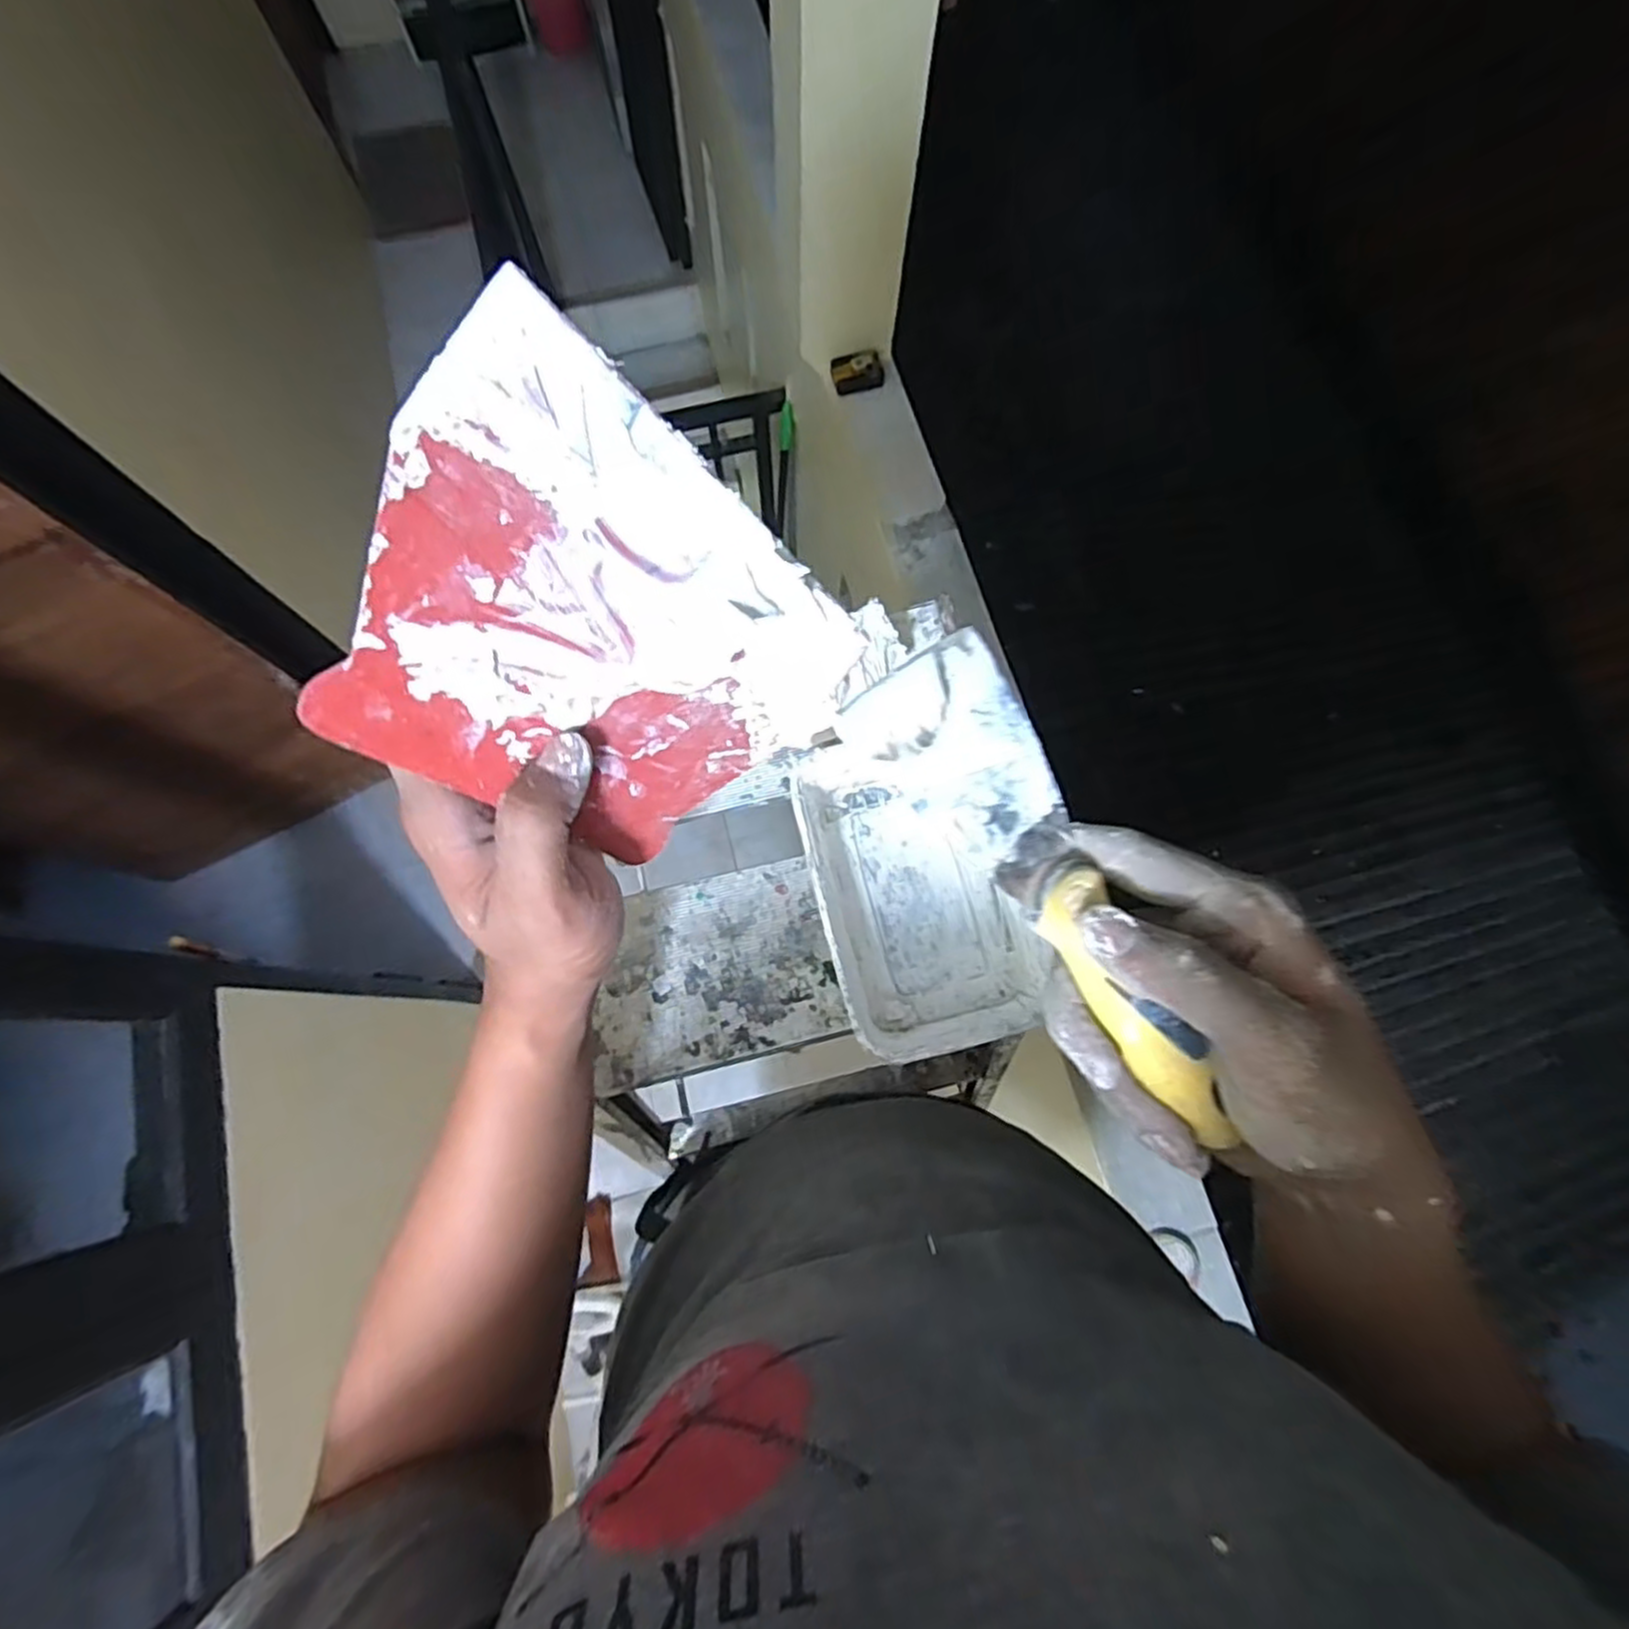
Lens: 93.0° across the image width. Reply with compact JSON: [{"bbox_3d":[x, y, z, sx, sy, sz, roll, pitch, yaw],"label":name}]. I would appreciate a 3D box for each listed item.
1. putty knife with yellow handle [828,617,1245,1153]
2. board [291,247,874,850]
[{"bbox_3d":[0.078,0.028,0.257,0.062,0.018,0.179,-31,88,-8],"label":"putty knife with yellow handle"},{"bbox_3d":[-0.065,-0.052,0.256,0.129,0.168,0.007,-50,48,6],"label":"board"}]

